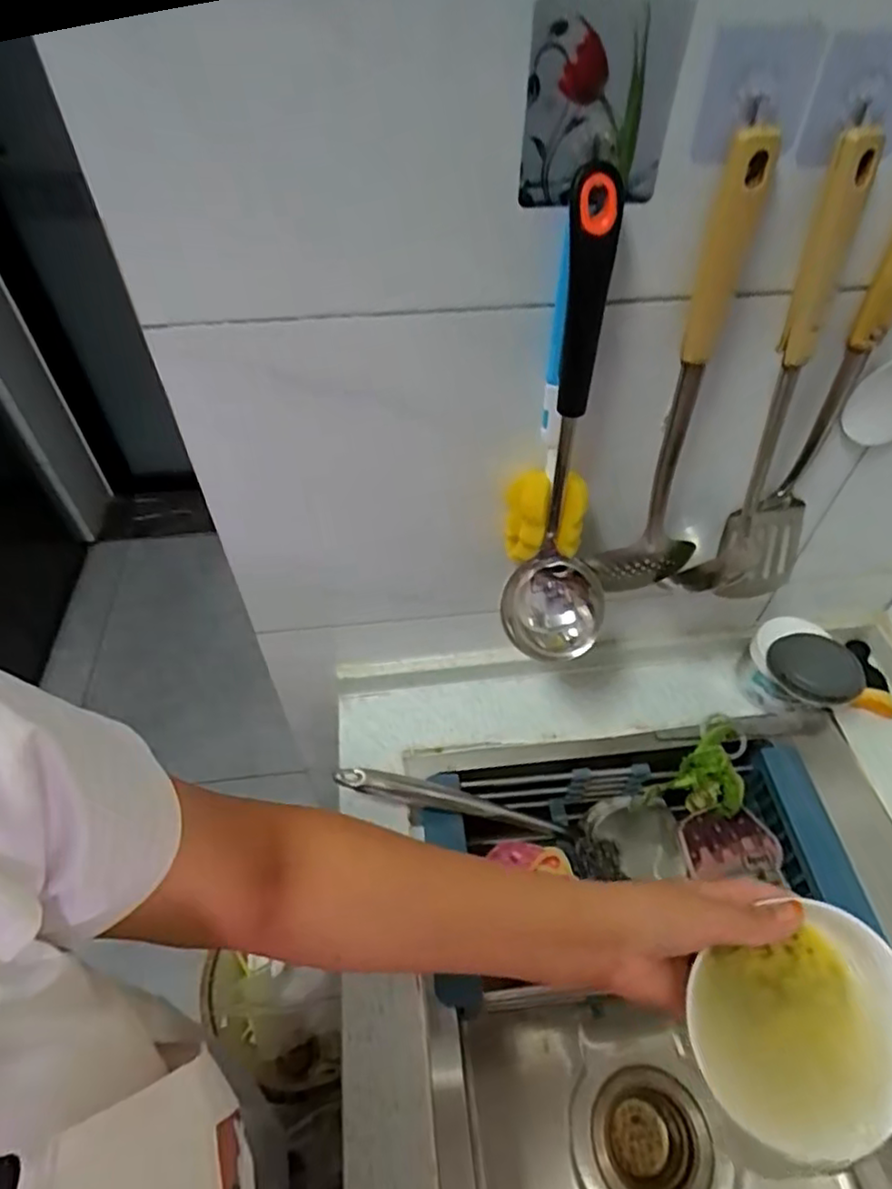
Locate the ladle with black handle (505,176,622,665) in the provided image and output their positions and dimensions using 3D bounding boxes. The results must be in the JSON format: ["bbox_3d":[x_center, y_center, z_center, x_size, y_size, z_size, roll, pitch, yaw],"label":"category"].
[{"bbox_3d":[0.089,-0.082,0.426,0.079,0.309,0.092,11,51,9],"label":"ladle with black handle"}]

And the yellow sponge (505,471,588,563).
[{"bbox_3d":[0.074,-0.058,0.501,0.061,0.085,0.029,22,54,17],"label":"yellow sponge"}]

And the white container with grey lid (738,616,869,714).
[{"bbox_3d":[0.354,0.084,0.656,0.086,0.092,0.106,-20,53,-16],"label":"white container with grey lid"}]

